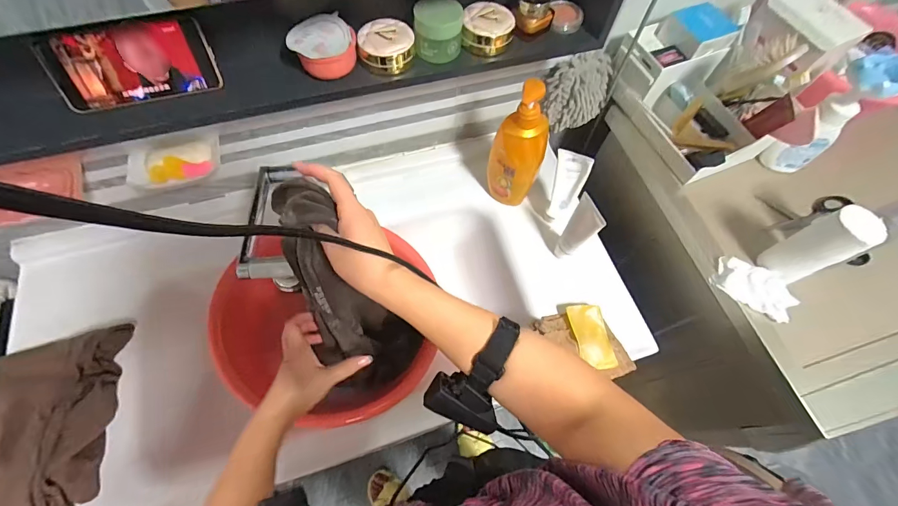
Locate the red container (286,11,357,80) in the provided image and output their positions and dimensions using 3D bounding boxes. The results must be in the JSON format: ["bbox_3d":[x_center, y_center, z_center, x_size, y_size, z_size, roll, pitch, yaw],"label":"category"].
[{"bbox_3d":[-0.157,-0.257,0.474,0.074,0.040,0.066,-26,68,-14],"label":"red container"}]

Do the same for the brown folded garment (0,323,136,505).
[{"bbox_3d":[-0.593,0.252,0.531,0.179,0.078,0.285,-5,65,-5],"label":"brown folded garment"}]

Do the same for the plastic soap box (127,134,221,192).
[{"bbox_3d":[-0.413,-0.135,0.570,0.127,0.032,0.070,-15,66,-9],"label":"plastic soap box"}]

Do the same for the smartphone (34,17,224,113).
[{"bbox_3d":[-0.369,-0.218,0.442,0.176,0.079,0.013,-14,37,-8],"label":"smartphone"}]

